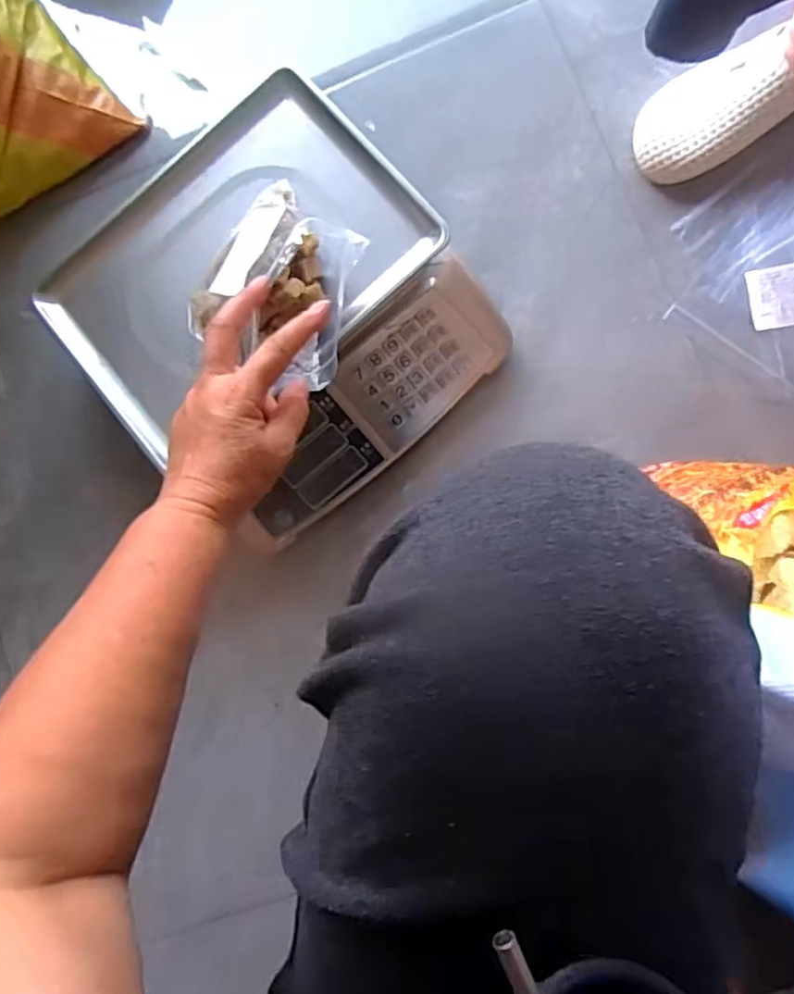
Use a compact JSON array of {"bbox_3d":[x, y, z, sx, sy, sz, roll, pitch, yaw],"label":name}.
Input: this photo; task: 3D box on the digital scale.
[{"bbox_3d":[-0.117,-0.175,0.650,0.335,0.115,0.339,-42,82,2],"label":"digital scale"}]

